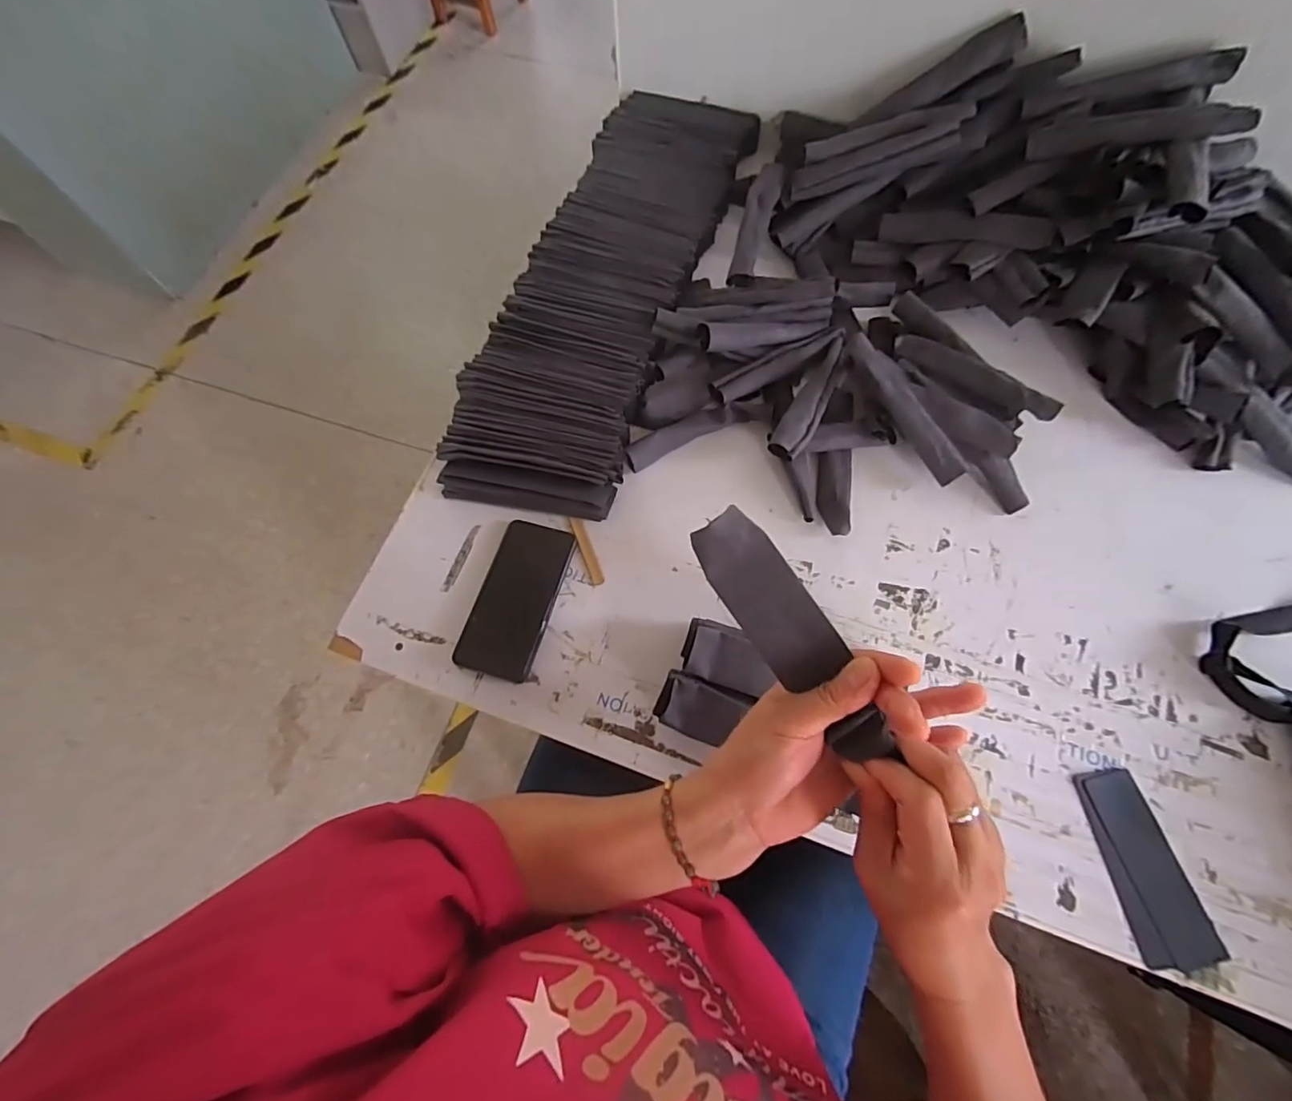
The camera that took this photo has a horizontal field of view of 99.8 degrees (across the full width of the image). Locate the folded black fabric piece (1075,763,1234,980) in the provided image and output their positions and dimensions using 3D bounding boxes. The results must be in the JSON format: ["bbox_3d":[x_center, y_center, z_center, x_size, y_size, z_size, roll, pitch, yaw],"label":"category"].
[{"bbox_3d":[0.433,0.274,0.473,0.069,0.009,0.155,-12,70,-3],"label":"folded black fabric piece"}]

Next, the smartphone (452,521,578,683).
[{"bbox_3d":[-0.134,0.048,0.564,0.079,0.016,0.162,14,71,7],"label":"smartphone"}]

